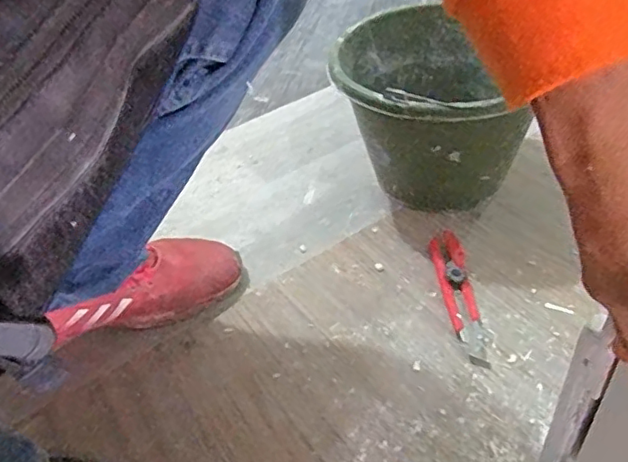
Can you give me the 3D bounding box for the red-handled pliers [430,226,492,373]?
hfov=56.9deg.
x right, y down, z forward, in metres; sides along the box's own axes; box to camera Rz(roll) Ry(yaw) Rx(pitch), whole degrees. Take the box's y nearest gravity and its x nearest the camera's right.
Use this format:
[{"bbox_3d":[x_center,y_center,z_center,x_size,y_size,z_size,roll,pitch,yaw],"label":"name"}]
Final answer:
[{"bbox_3d":[0.146,0.060,0.586,0.033,0.016,0.171,-6,42,2],"label":"red-handled pliers"}]

